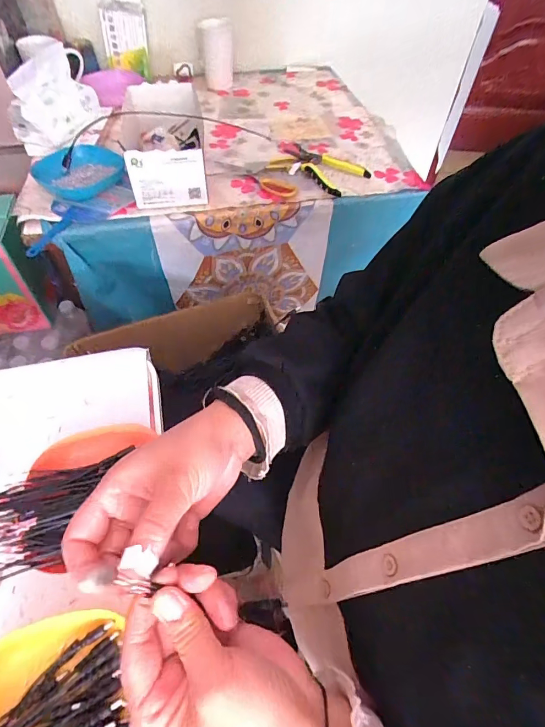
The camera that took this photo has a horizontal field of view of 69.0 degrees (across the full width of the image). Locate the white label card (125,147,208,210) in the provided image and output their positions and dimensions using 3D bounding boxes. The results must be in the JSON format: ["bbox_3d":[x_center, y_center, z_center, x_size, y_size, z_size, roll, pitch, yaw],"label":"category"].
[{"bbox_3d":[-0.168,-0.299,0.642,0.118,0.098,0.008,-6,60,-8],"label":"white label card"}]

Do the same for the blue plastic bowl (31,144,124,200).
[{"bbox_3d":[-0.340,-0.338,0.696,0.136,0.032,0.122,10,55,4],"label":"blue plastic bowl"}]

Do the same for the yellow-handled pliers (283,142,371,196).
[{"bbox_3d":[0.097,-0.380,0.749,0.109,0.022,0.166,-36,63,-24],"label":"yellow-handled pliers"}]

